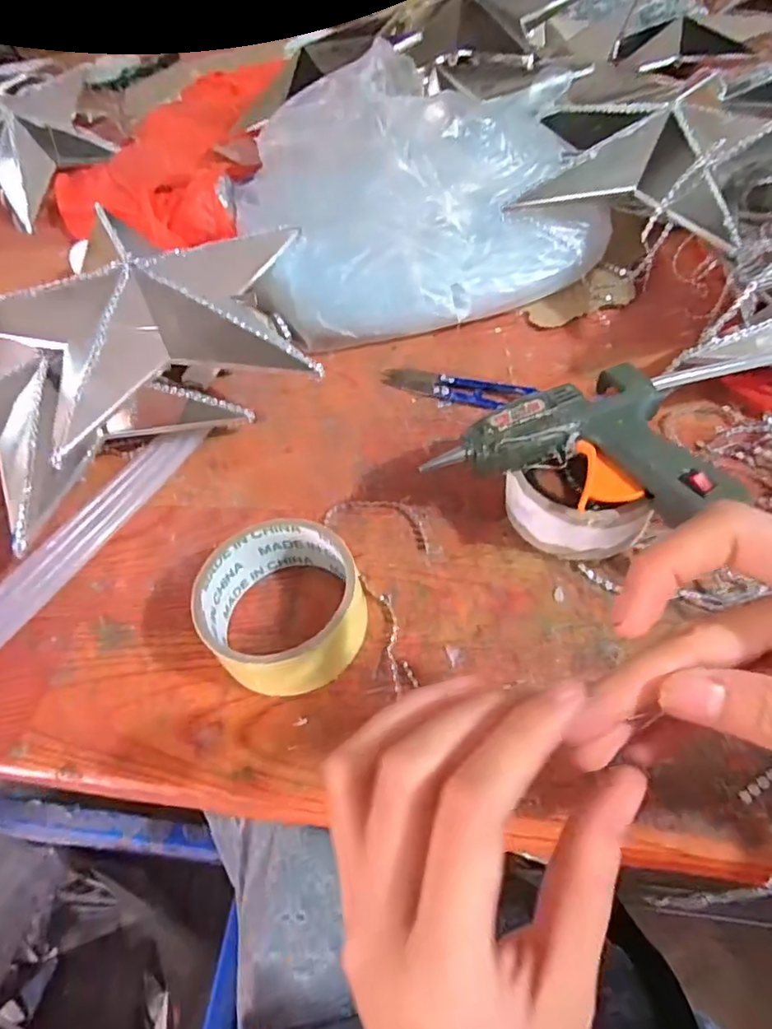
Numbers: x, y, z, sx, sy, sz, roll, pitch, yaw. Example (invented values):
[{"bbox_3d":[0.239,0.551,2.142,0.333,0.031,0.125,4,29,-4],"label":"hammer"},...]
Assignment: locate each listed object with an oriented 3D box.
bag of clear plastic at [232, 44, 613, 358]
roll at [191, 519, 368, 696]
[{"bbox_3d":[0.018,-0.272,0.479,0.293,0.117,0.229,-14,52,-2],"label":"bag of clear plastic"},{"bbox_3d":[-0.055,0.051,0.316,0.090,0.053,0.084,-3,54,4],"label":"roll"}]

